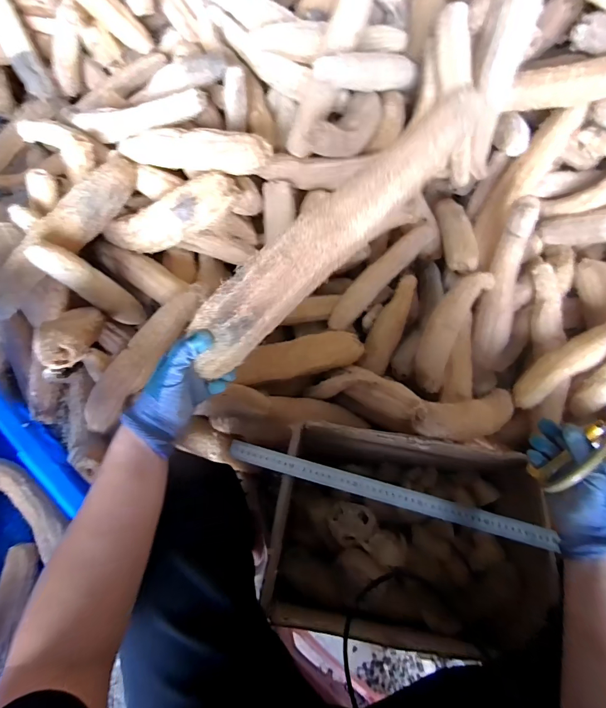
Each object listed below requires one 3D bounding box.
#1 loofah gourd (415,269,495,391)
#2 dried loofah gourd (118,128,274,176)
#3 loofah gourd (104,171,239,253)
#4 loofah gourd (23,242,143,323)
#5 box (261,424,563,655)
[{"bbox_3d":[0.318,-0.058,0.828,0.091,0.064,0.291,26,89,10],"label":"loofah gourd"},{"bbox_3d":[-0.247,-0.429,0.804,0.394,0.071,0.063,17,62,26],"label":"dried loofah gourd"},{"bbox_3d":[-0.299,-0.297,0.833,0.348,0.086,0.074,-10,59,28],"label":"loofah gourd"},{"bbox_3d":[-0.444,-0.141,0.802,0.048,0.264,0.057,-7,60,24],"label":"loofah gourd"},{"bbox_3d":[0.150,0.317,0.665,0.396,0.258,0.283,8,63,0],"label":"box"}]

